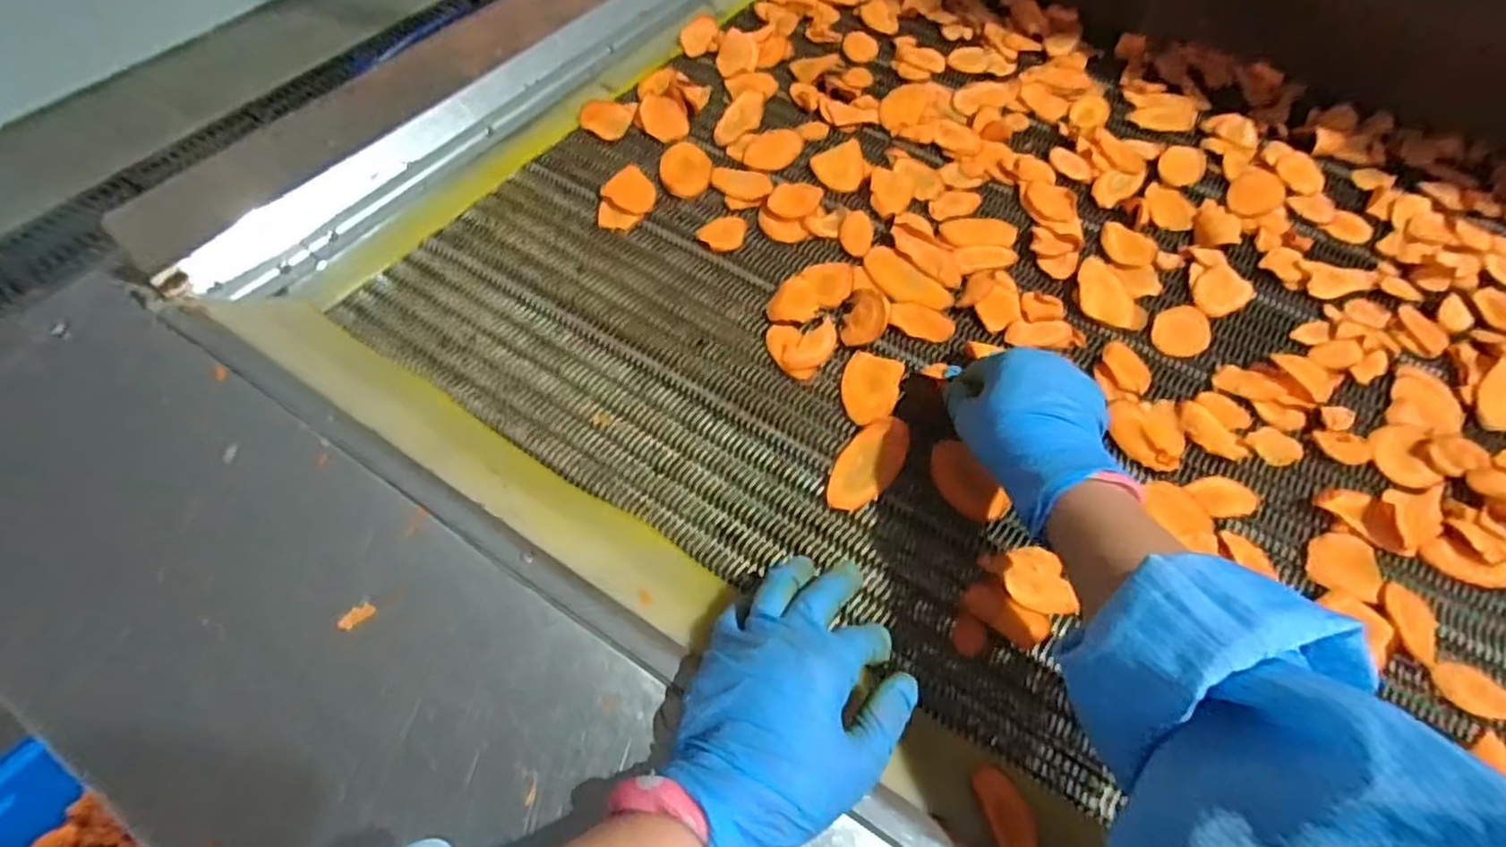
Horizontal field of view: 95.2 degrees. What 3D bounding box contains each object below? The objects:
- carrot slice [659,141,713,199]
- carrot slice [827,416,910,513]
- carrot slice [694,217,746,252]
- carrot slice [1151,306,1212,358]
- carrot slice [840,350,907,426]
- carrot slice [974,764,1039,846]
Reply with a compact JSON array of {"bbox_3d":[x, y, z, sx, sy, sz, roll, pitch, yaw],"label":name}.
[{"bbox_3d":[-0.059,-0.224,0.604,0.045,0.007,0.063,6,58,0],"label":"carrot slice"},{"bbox_3d":[0.079,0.026,0.466,0.036,0.010,0.076,33,62,16],"label":"carrot slice"},{"bbox_3d":[-0.023,-0.158,0.570,0.033,0.006,0.043,35,63,17],"label":"carrot slice"},{"bbox_3d":[0.338,-0.073,0.541,0.055,0.005,0.041,-38,68,-23],"label":"carrot slice"},{"bbox_3d":[0.085,-0.027,0.498,0.041,0.007,0.064,18,59,8],"label":"carrot slice"},{"bbox_3d":[0.125,0.192,0.335,0.025,0.004,0.052,6,34,-18],"label":"carrot slice"}]

